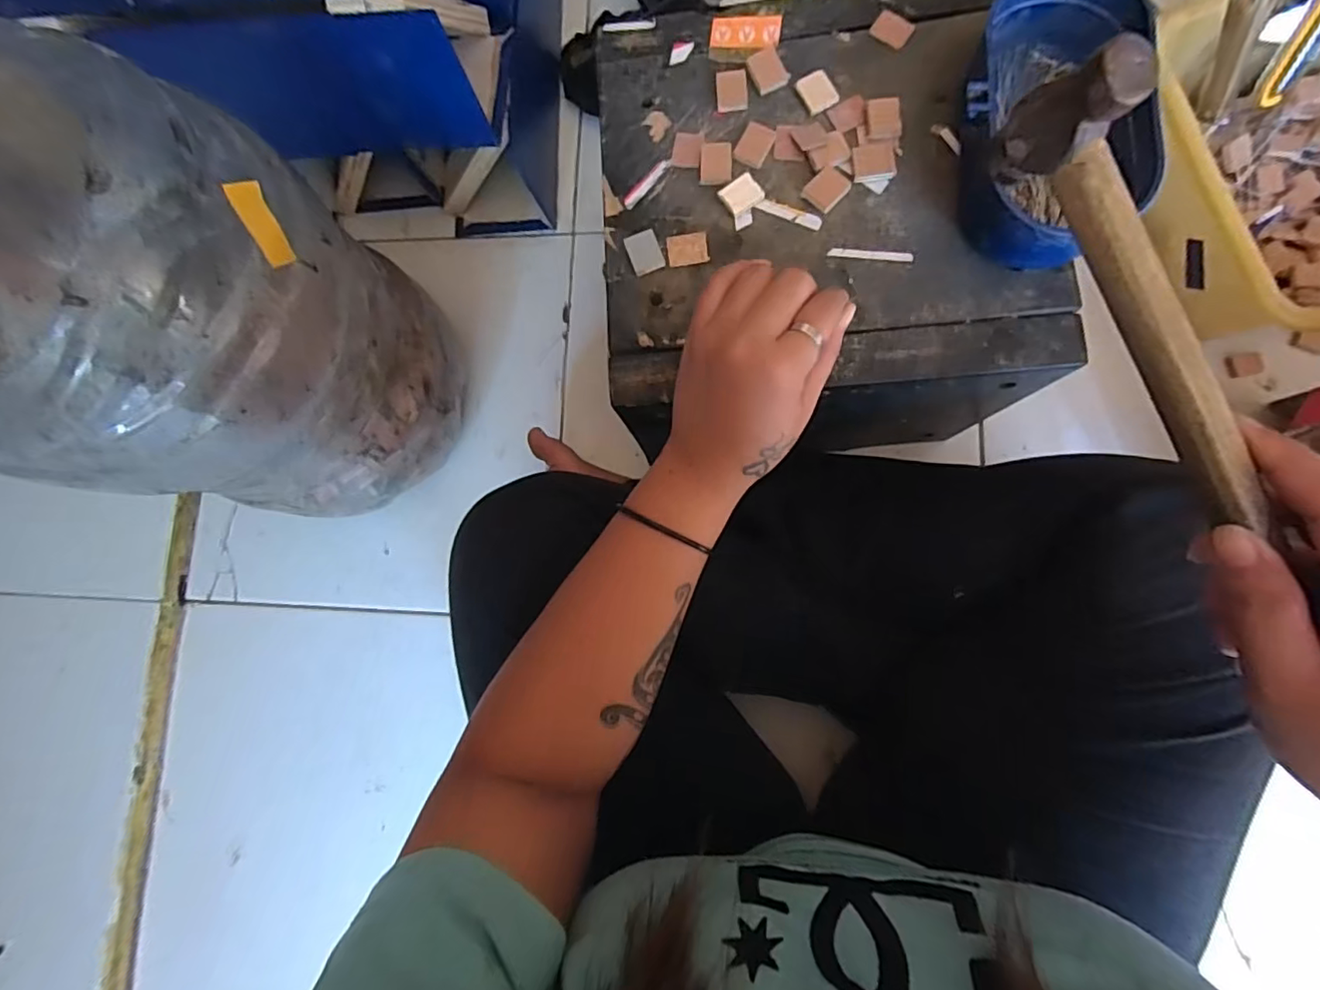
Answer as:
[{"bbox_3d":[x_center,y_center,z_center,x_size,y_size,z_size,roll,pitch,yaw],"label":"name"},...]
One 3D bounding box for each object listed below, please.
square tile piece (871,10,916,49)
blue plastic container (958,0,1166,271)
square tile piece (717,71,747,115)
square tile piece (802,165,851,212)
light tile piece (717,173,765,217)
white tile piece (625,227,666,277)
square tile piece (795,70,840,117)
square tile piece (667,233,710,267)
[{"bbox_3d":[0.150,-0.300,0.360,0.025,0.004,0.019,37,88,10],"label":"square tile piece"},{"bbox_3d":[0.216,-0.210,0.314,0.087,0.050,0.155,4,83,7],"label":"blue plastic container"},{"bbox_3d":[0.047,-0.263,0.365,0.020,0.006,0.026,-3,83,6],"label":"square tile piece"},{"bbox_3d":[0.104,-0.190,0.349,0.021,0.004,0.025,44,90,10],"label":"square tile piece"},{"bbox_3d":[0.052,-0.189,0.354,0.024,0.006,0.020,-37,80,1],"label":"light tile piece"},{"bbox_3d":[-0.010,-0.154,0.357,0.020,0.007,0.028,-21,81,4],"label":"white tile piece"},{"bbox_3d":[0.101,-0.259,0.359,0.020,0.004,0.025,-26,81,3],"label":"square tile piece"},{"bbox_3d":[0.018,-0.156,0.355,0.025,0.004,0.021,-7,82,6],"label":"square tile piece"}]

